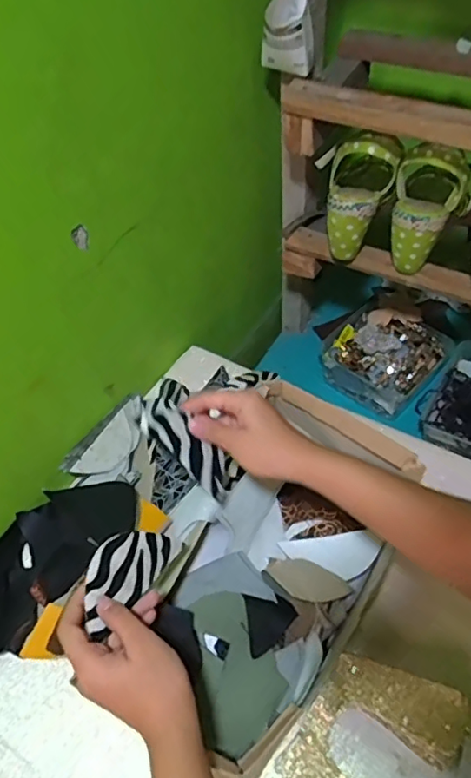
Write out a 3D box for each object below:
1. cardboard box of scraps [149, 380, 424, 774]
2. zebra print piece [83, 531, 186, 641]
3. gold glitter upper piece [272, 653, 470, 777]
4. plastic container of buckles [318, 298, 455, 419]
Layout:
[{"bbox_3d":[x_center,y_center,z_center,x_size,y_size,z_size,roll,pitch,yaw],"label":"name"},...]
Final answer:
[{"bbox_3d":[0.029,0.173,0.559,0.191,0.104,0.330,27,56,24],"label":"cardboard box of scraps"},{"bbox_3d":[-0.088,0.144,0.468,0.099,0.012,0.050,-37,92,-40],"label":"zebra print piece"},{"bbox_3d":[0.120,0.317,0.499,0.124,0.011,0.165,31,63,23],"label":"gold glitter upper piece"},{"bbox_3d":[0.235,-0.051,0.914,0.167,0.066,0.159,31,58,26],"label":"plastic container of buckles"}]

